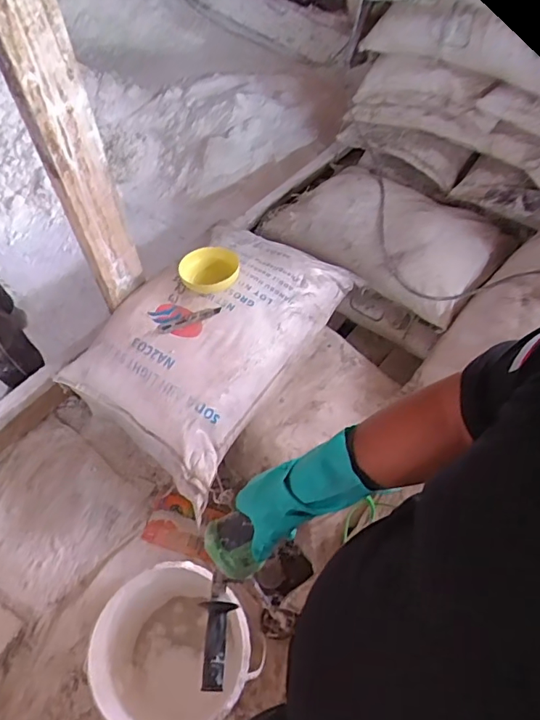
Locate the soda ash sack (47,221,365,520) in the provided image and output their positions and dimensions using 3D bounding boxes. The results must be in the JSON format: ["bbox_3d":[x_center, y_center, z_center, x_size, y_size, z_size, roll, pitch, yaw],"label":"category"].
[{"bbox_3d":[-0.116,-0.087,1.351,0.537,0.215,0.755,38,68,20],"label":"soda ash sack"}]

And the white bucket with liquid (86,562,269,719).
[{"bbox_3d":[-0.201,0.651,1.137,0.308,0.292,0.310,-1,61,1],"label":"white bucket with liquid"}]

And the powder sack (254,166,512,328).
[{"bbox_3d":[0.378,-0.434,1.642,0.699,0.156,0.457,37,68,20],"label":"powder sack"}]

